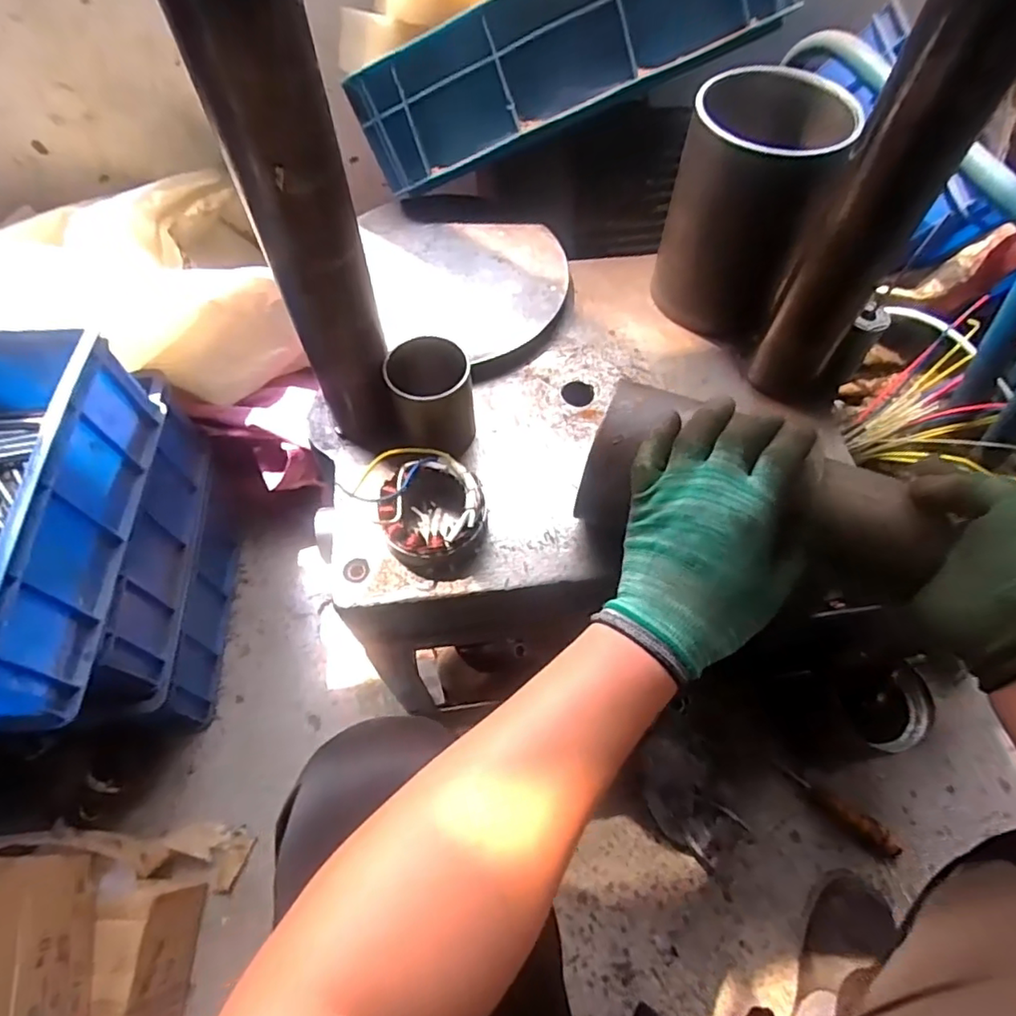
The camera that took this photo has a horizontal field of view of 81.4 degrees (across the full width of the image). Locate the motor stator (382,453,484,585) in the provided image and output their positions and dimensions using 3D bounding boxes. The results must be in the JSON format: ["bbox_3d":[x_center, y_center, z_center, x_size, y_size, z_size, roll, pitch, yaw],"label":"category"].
[{"bbox_3d":[-0.058,0.006,0.472,0.076,0.056,0.088,-1,60,0],"label":"motor stator"}]

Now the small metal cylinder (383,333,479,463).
[{"bbox_3d":[-0.063,-0.088,0.502,0.067,0.088,0.066,-18,62,-10],"label":"small metal cylinder"}]

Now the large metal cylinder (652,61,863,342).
[{"bbox_3d":[0.214,-0.274,0.551,0.117,0.182,0.130,20,62,11],"label":"large metal cylinder"}]

